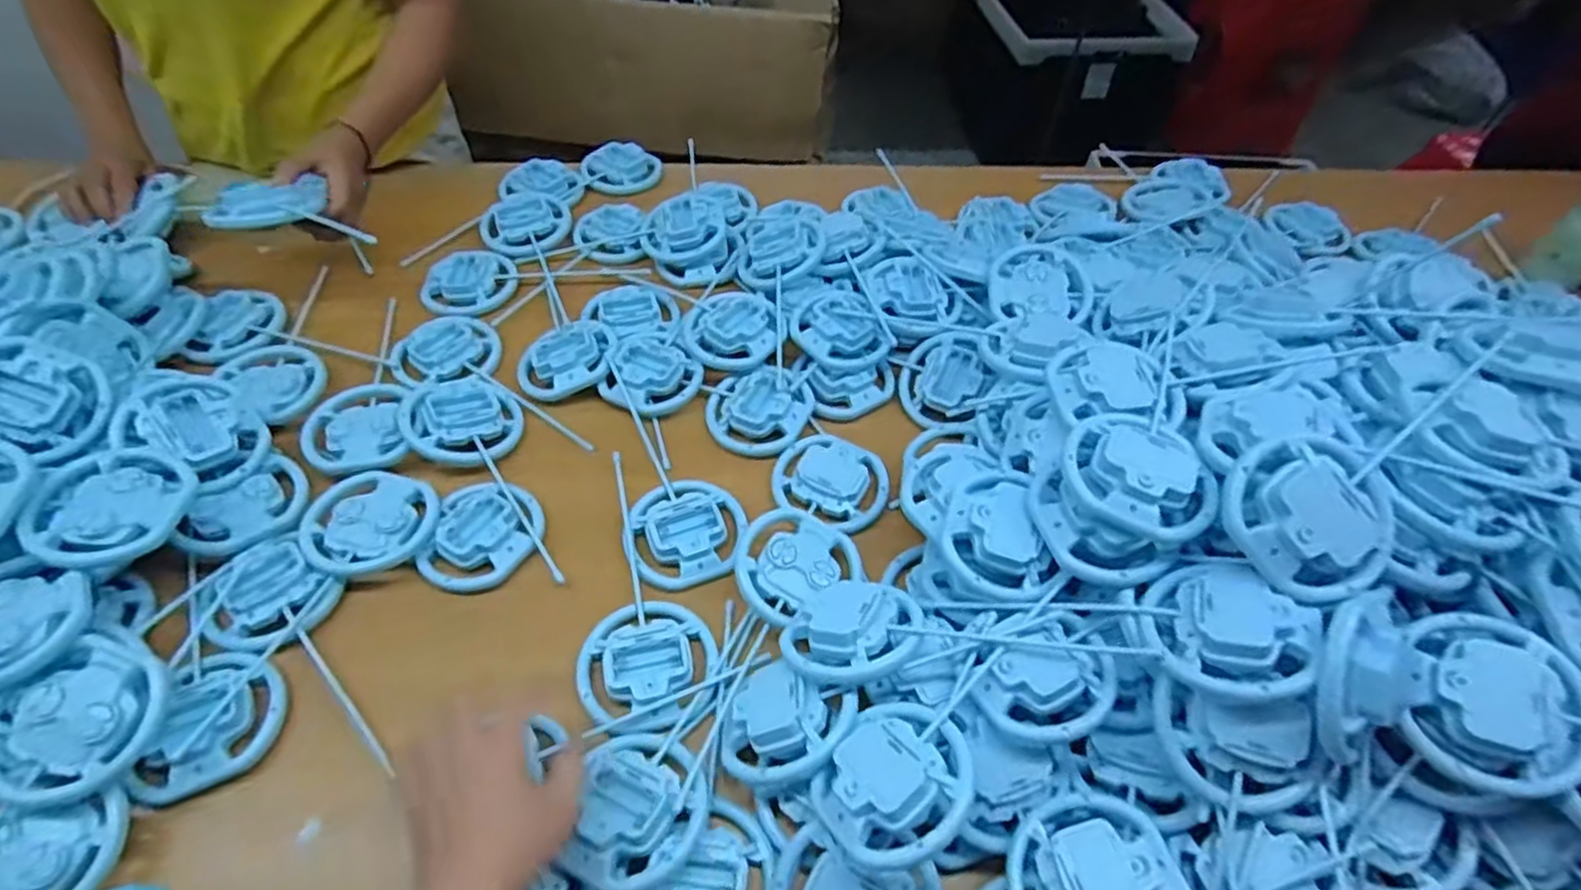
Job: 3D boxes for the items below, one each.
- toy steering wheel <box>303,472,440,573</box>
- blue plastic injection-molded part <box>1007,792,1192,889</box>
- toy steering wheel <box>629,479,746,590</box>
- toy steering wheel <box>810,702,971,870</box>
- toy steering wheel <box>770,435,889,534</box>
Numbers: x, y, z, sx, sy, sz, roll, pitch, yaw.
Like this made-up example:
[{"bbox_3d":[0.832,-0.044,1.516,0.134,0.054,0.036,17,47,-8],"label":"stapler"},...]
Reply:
[{"bbox_3d":[-0.352,0.060,0.625,0.112,0.013,0.097,36,58,23],"label":"toy steering wheel"},{"bbox_3d":[0.182,0.264,0.448,0.092,0.049,0.101,2,52,-2],"label":"blue plastic injection-molded part"},{"bbox_3d":[-0.086,0.071,0.640,0.093,0.016,0.102,-10,53,-11],"label":"toy steering wheel"},{"bbox_3d":[0.064,0.206,0.462,0.096,0.031,0.086,-40,42,-16],"label":"toy steering wheel"},{"bbox_3d":[0.036,0.029,0.678,0.103,0.022,0.080,23,54,14],"label":"toy steering wheel"}]

